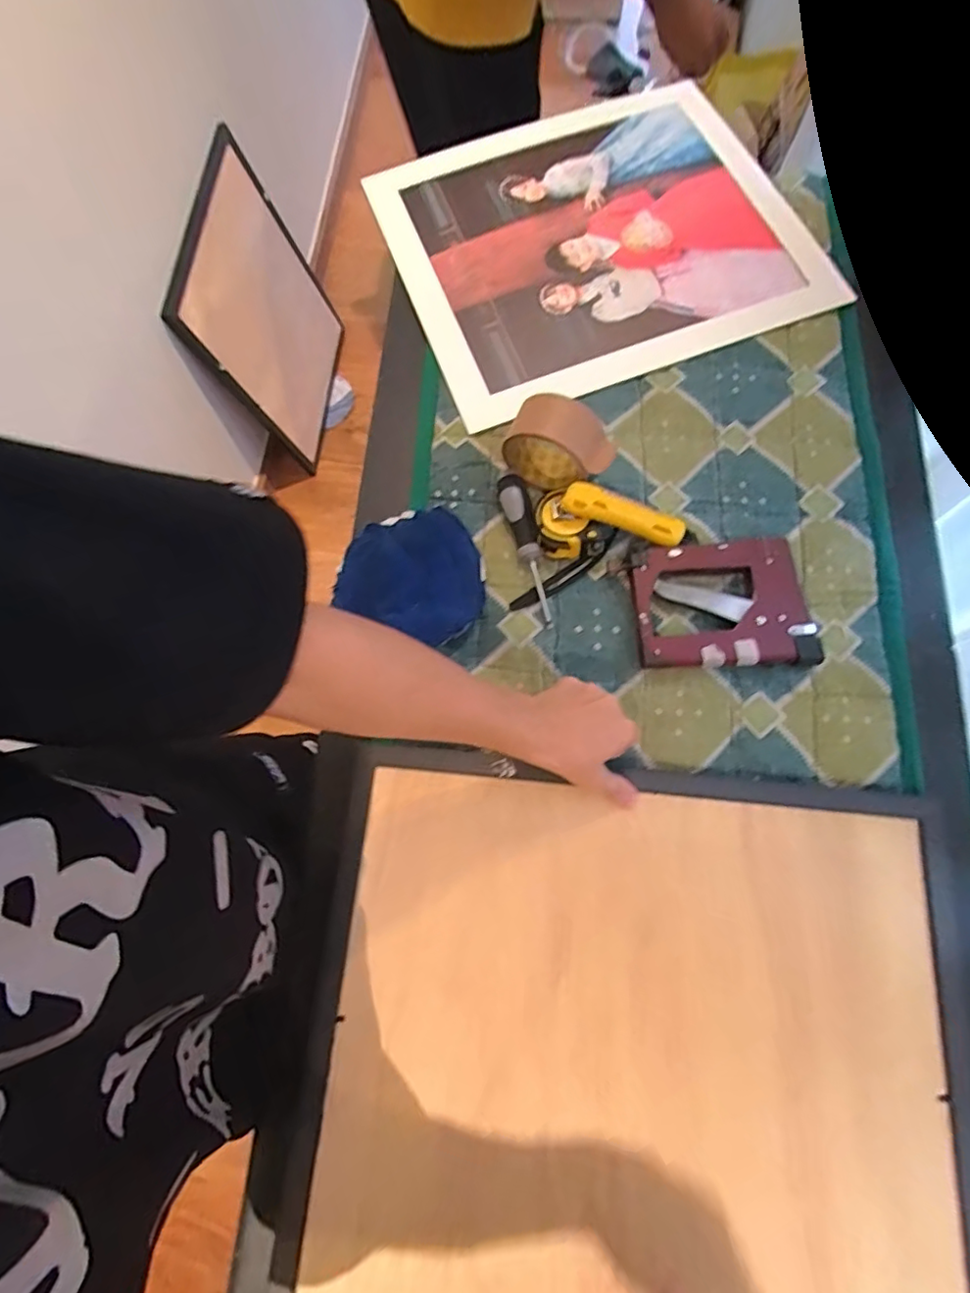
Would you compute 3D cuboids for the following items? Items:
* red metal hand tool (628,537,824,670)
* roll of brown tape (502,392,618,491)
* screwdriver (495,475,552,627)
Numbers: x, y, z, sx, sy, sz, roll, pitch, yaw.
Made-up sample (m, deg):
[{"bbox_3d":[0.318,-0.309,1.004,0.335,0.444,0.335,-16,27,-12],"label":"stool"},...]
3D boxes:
[{"bbox_3d":[0.223,-0.039,0.562,0.159,0.022,0.124,-6,74,1],"label":"red metal hand tool"},{"bbox_3d":[0.076,-0.199,0.590,0.102,0.080,0.054,20,76,8],"label":"roll of brown tape"},{"bbox_3d":[0.044,-0.097,0.587,0.027,0.026,0.159,-15,74,-1],"label":"screwdriver"}]

